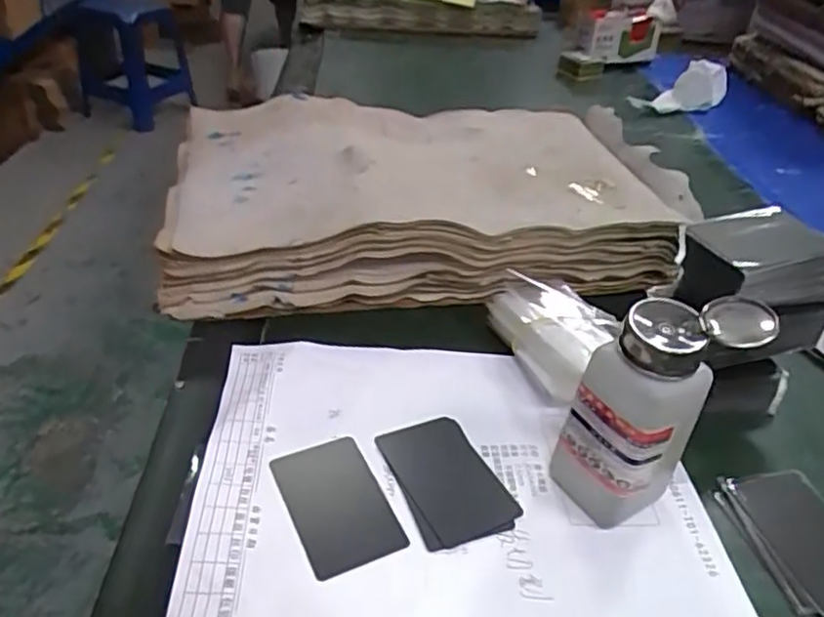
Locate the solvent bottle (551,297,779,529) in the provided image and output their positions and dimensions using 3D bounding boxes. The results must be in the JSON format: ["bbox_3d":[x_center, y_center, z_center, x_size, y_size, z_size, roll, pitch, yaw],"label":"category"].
[{"bbox_3d":[0.127,0.055,0.363,0.067,0.137,0.067,-18,42,-29],"label":"solvent bottle"}]

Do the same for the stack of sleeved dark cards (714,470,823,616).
[{"bbox_3d":[0.227,0.134,0.384,0.070,0.004,0.093,-4,37,-13],"label":"stack of sleeved dark cards"}]

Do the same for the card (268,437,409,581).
[{"bbox_3d":[-0.043,0.112,0.380,0.054,0.004,0.085,-17,44,-21],"label":"card"}]

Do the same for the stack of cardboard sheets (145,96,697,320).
[{"bbox_3d":[0.017,-0.106,0.624,0.451,0.094,0.281,-2,37,-9],"label":"stack of cardboard sheets"}]

